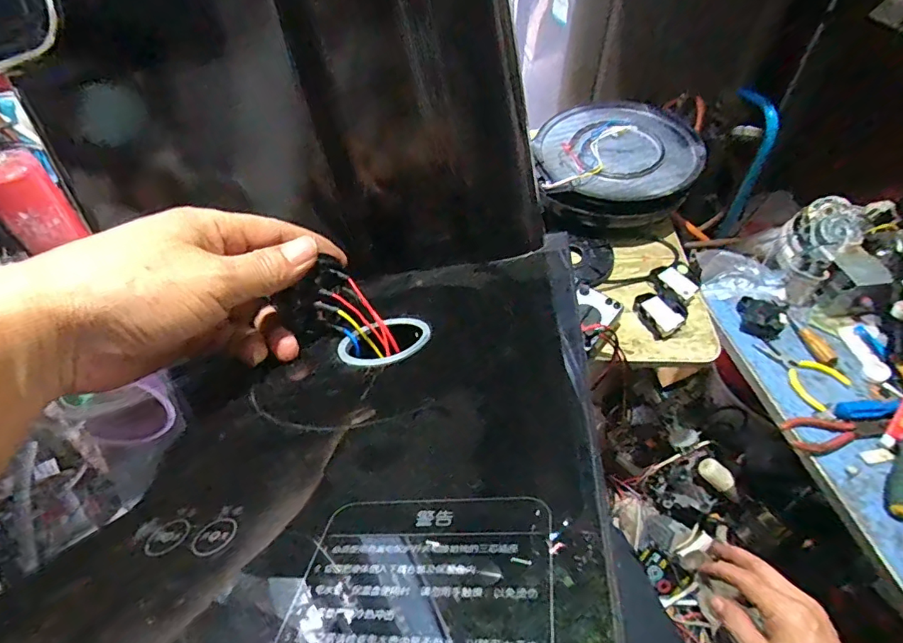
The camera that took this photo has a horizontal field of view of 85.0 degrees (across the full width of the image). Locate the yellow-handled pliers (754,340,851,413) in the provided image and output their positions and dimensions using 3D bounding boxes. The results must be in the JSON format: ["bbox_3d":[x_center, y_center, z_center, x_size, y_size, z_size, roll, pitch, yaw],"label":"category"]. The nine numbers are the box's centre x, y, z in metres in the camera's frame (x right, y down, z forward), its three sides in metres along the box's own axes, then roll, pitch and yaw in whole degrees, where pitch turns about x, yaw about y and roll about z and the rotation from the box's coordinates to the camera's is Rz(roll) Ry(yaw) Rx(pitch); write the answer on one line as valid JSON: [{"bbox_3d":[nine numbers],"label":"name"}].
[{"bbox_3d":[0.502,0.068,0.715,0.084,0.012,0.115,-30,57,-22],"label":"yellow-handled pliers"}]

